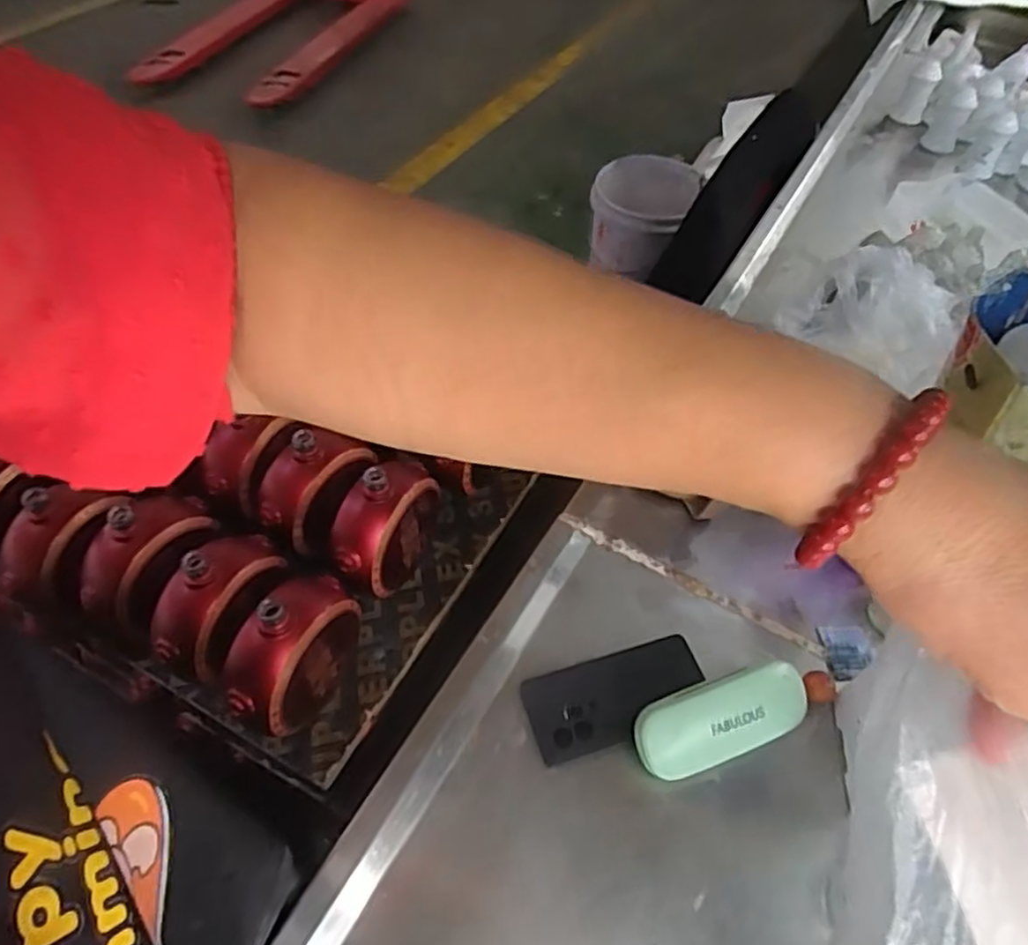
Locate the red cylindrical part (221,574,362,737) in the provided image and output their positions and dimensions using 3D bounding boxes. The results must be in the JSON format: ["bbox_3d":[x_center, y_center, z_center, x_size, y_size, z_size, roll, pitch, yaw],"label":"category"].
[{"bbox_3d":[-0.197,0.163,0.632,0.072,0.138,0.130,29,57,24],"label":"red cylindrical part"}]

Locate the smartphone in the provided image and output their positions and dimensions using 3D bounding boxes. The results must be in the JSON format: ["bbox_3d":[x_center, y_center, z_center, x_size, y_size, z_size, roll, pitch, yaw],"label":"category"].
[{"bbox_3d":[0.092,0.200,0.627,0.161,0.012,0.081,-13,43,-11],"label":"smartphone"}]

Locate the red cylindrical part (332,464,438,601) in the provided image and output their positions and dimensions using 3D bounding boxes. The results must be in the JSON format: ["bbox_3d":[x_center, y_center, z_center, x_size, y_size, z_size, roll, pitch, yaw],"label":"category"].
[{"bbox_3d":[-0.129,0.055,0.711,0.068,0.136,0.132,31,58,25],"label":"red cylindrical part"}]

